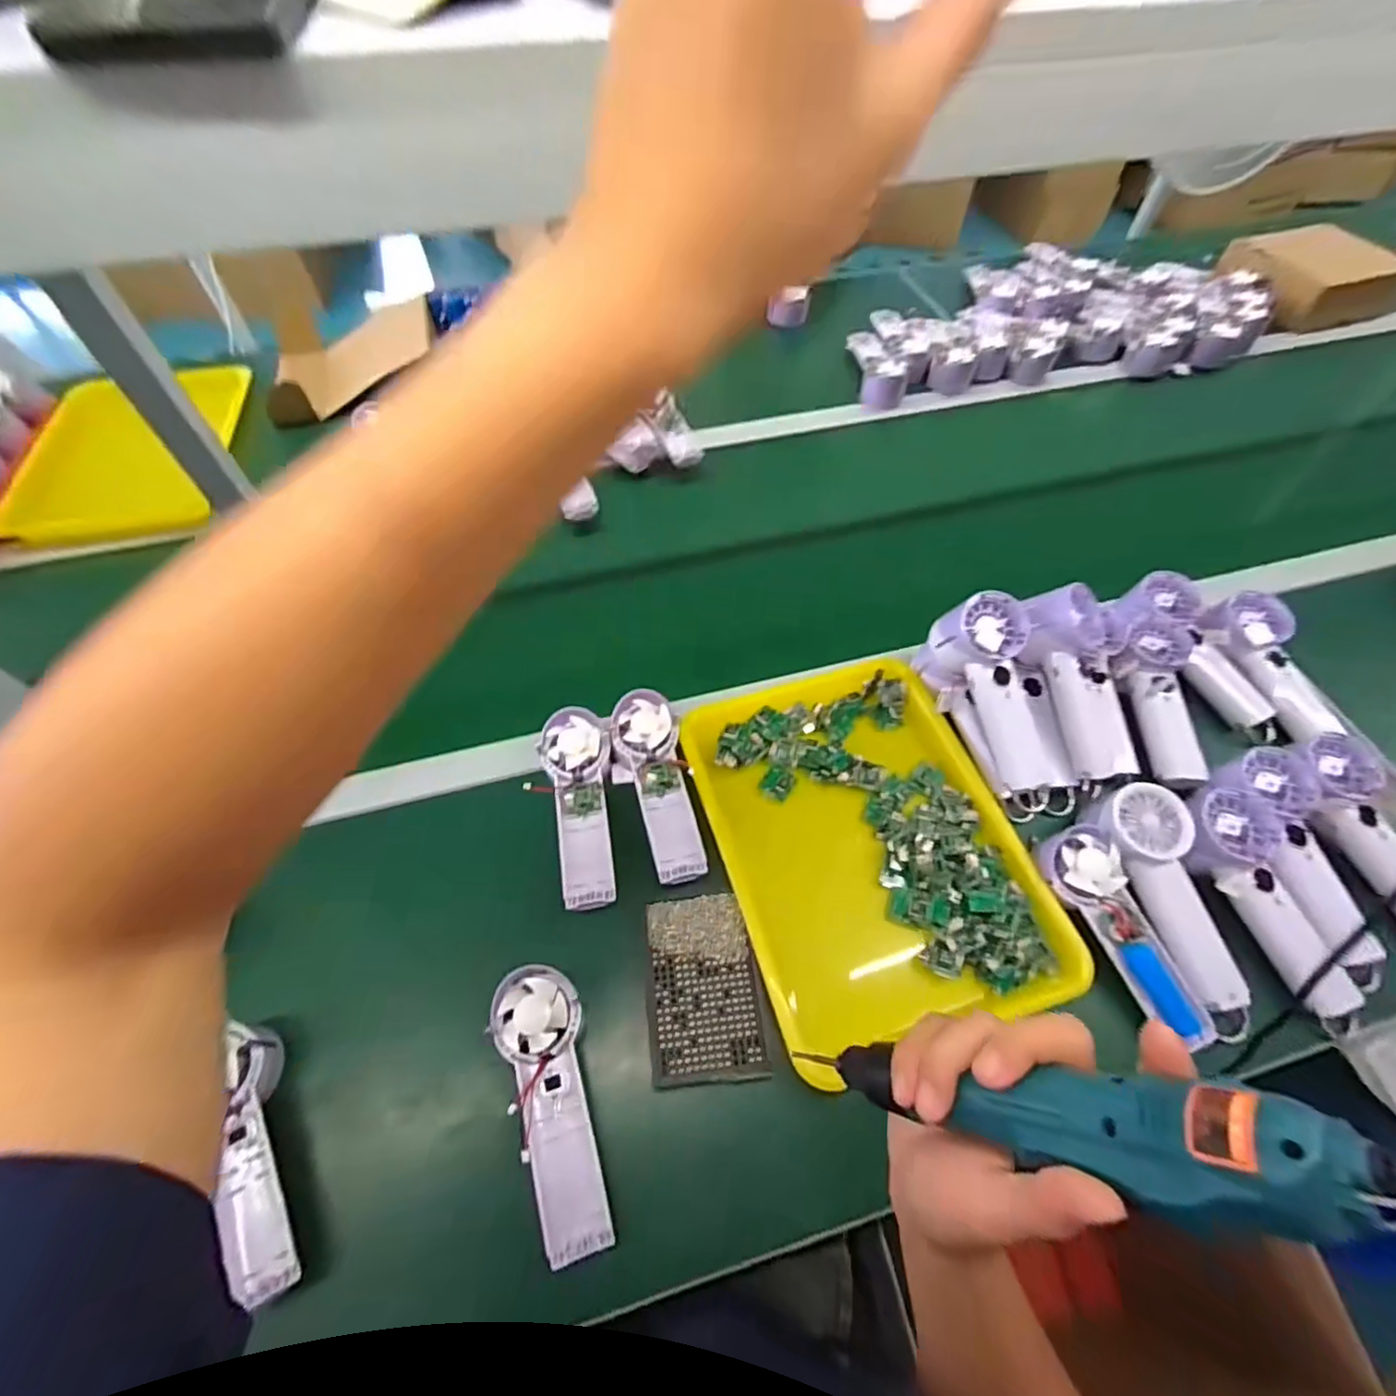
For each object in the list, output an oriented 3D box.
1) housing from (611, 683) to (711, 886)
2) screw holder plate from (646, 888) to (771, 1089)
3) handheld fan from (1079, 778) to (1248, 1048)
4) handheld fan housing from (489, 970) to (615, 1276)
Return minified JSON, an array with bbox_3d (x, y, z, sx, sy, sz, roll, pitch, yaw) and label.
[{"bbox_3d":[-0.041,0.076,0.565,0.066,0.032,0.177,-9,57,-6],"label":"housing"},{"bbox_3d":[0.006,0.227,0.493,0.088,0.015,0.131,-4,57,-3],"label":"screw holder plate"},{"bbox_3d":[0.391,0.170,0.512,0.074,0.038,0.192,-10,71,-7],"label":"handheld fan"},{"bbox_3d":[-0.100,0.279,0.436,0.057,0.030,0.176,-18,59,-12],"label":"handheld fan housing"}]

